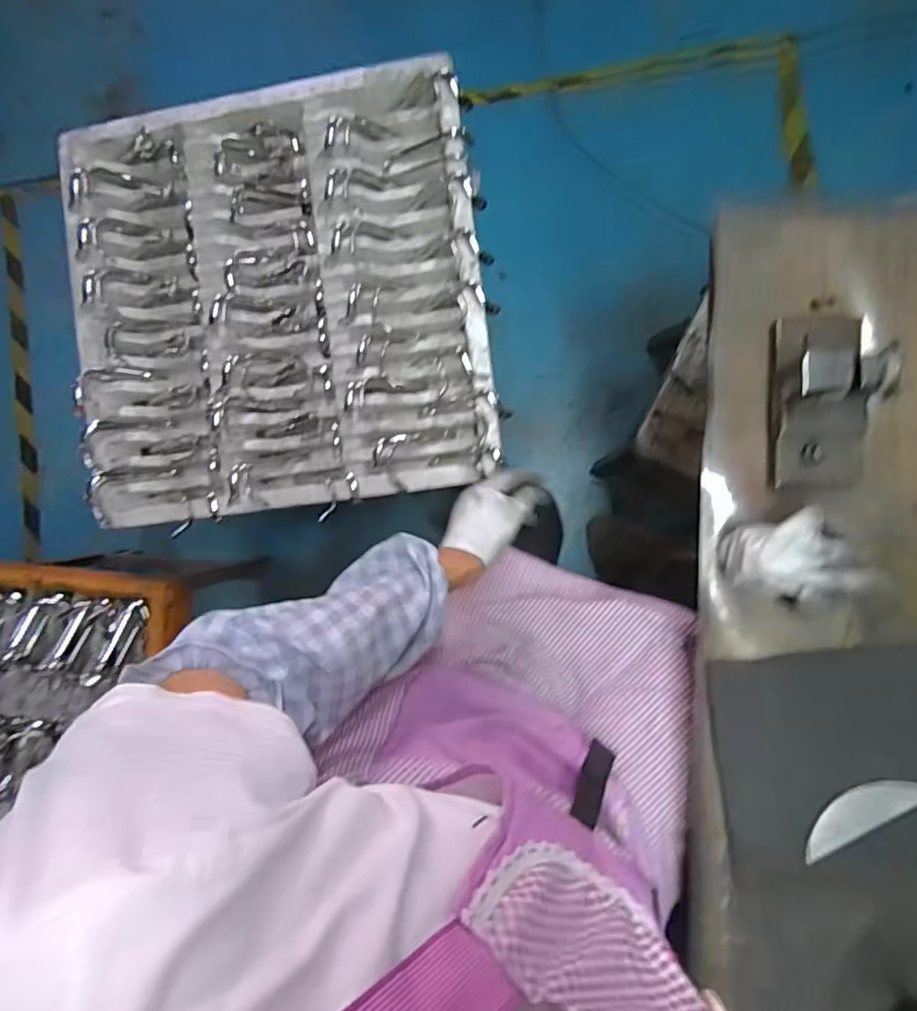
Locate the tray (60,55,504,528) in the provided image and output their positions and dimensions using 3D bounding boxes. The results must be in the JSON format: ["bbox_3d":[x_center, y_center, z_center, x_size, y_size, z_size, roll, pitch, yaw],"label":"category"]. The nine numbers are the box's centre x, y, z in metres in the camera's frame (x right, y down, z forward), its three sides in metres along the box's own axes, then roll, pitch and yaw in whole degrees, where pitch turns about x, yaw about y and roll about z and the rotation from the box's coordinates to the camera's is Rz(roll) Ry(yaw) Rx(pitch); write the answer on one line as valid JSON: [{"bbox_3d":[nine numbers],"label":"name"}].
[{"bbox_3d":[-0.245,-0.273,0.807,0.558,0.082,0.561,-6,88,7],"label":"tray"}]

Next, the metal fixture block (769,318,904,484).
[{"bbox_3d":[0.273,-0.080,0.433,0.066,0.067,0.131,0,89,8],"label":"metal fixture block"}]

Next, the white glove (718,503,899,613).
[{"bbox_3d":[0.253,0.040,0.437,0.092,0.062,0.068,19,92,8],"label":"white glove"}]

